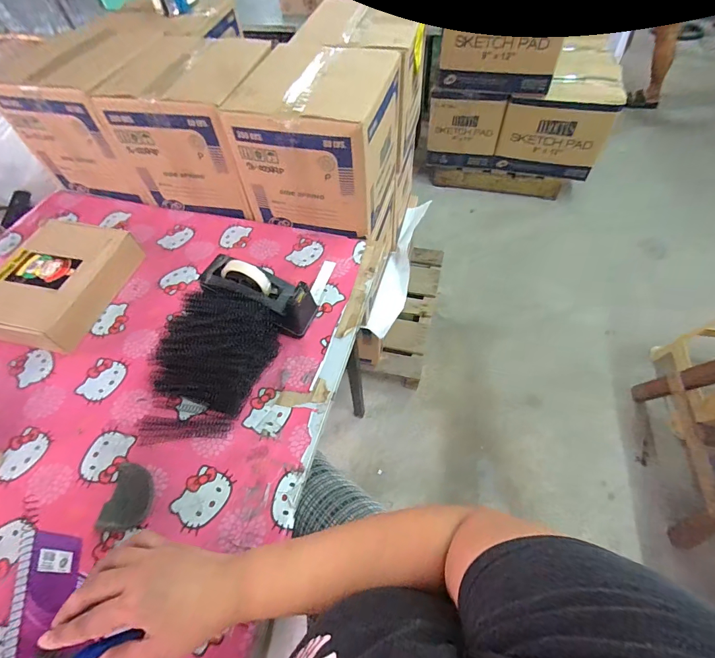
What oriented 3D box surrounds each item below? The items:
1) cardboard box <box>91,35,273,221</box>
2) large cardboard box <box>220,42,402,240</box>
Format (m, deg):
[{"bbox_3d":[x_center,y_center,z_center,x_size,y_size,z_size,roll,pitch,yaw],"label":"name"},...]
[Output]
[{"bbox_3d":[-0.358,-0.487,0.897,0.286,0.267,0.307,10,57,10],"label":"cardboard box"},{"bbox_3d":[-0.076,-0.425,0.844,0.282,0.273,0.306,13,57,11],"label":"large cardboard box"}]

